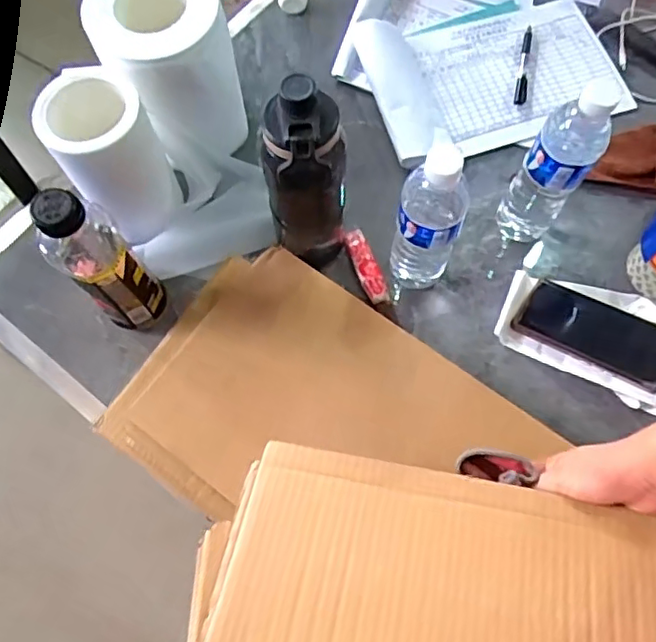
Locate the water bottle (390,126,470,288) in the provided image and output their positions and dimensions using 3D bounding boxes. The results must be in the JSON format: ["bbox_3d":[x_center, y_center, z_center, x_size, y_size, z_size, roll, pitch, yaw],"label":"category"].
[{"bbox_3d":[0.102,-0.095,0.606,0.061,0.224,0.063,14,72,6],"label":"water bottle"}]

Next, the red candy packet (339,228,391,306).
[{"bbox_3d":[0.044,-0.069,0.699,0.025,0.011,0.101,-24,72,-7],"label":"red candy packet"}]

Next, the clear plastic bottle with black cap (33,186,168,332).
[{"bbox_3d":[-0.226,-0.058,0.589,0.068,0.224,0.061,-42,75,-12],"label":"clear plastic bottle with black cap"}]

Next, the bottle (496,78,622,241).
[{"bbox_3d":[0.237,-0.156,0.619,0.066,0.223,0.053,29,74,11],"label":"bottle"}]

